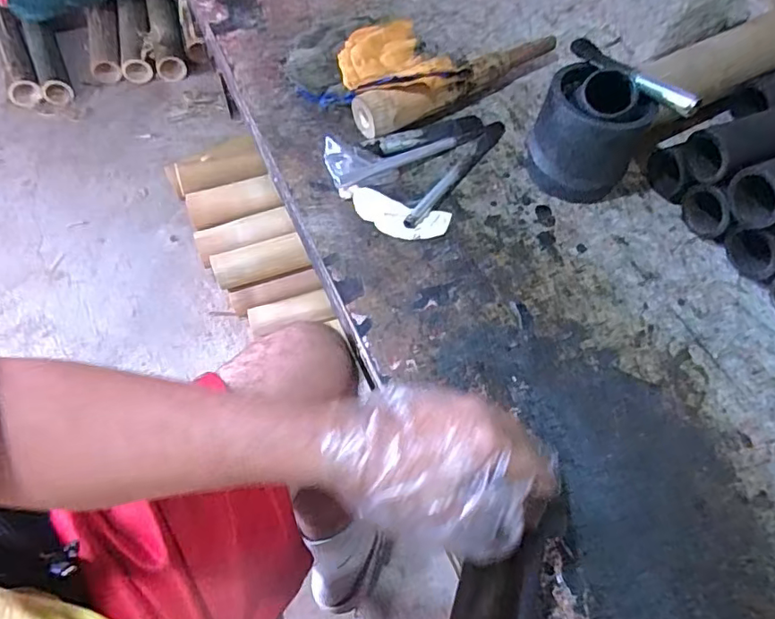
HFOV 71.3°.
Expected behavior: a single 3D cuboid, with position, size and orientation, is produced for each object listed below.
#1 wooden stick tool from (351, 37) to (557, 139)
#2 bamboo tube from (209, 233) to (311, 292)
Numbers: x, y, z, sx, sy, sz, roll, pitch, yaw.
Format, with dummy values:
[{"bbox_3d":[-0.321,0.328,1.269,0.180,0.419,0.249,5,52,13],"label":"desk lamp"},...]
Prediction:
[{"bbox_3d":[0.094,-0.272,0.634,0.283,0.057,0.045,-26,64,-15],"label":"wooden stick tool"},{"bbox_3d":[-0.250,-0.097,1.050,0.182,0.064,0.063,-13,61,-11],"label":"bamboo tube"}]

